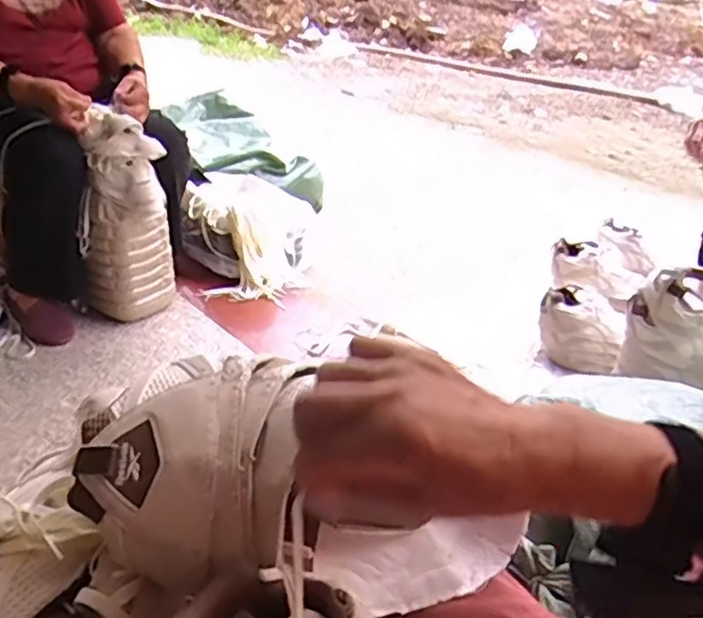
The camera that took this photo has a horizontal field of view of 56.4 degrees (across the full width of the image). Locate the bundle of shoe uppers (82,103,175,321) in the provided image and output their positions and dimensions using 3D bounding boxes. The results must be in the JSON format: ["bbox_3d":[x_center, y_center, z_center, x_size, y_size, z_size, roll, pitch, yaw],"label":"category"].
[{"bbox_3d":[-0.509,-0.201,1.480,0.161,0.455,0.148,12,33,17],"label":"bundle of shoe uppers"}]

